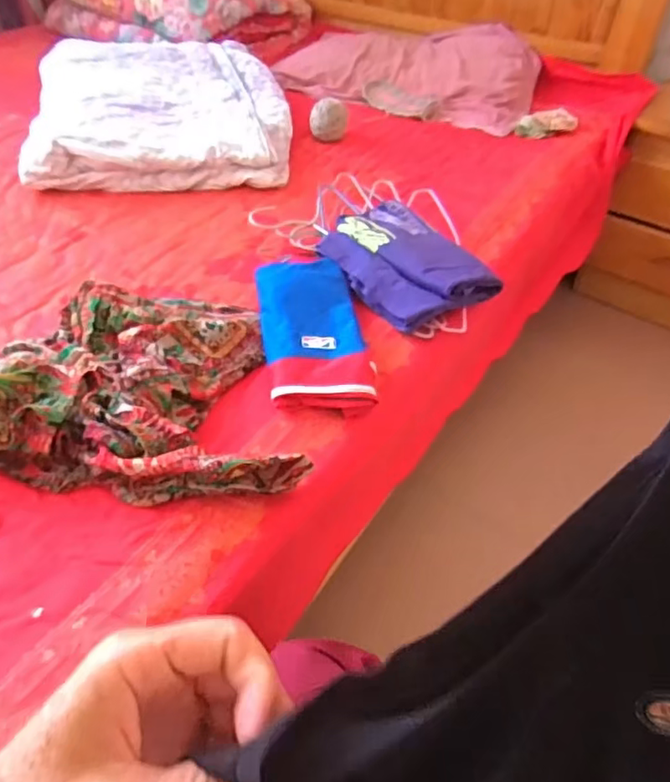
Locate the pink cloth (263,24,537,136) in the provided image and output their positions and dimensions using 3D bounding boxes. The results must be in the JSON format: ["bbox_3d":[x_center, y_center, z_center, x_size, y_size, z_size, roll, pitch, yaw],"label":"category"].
[{"bbox_3d":[0.229,-0.889,1.549,0.612,0.088,0.474,21,49,18],"label":"pink cloth"}]

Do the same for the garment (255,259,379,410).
[{"bbox_3d":[-0.031,-0.082,0.783,0.133,0.043,0.288,-6,47,-8],"label":"garment"}]

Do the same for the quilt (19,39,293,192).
[{"bbox_3d":[-0.382,-0.643,1.271,0.518,0.097,0.642,-9,47,-11],"label":"quilt"}]

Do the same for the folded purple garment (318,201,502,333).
[{"bbox_3d":[0.101,-0.207,0.902,0.195,0.049,0.267,-26,52,-25],"label":"folded purple garment"}]

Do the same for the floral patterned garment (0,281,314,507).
[{"bbox_3d":[-0.194,-0.022,0.683,0.348,0.087,0.317,9,46,6],"label":"floral patterned garment"}]

